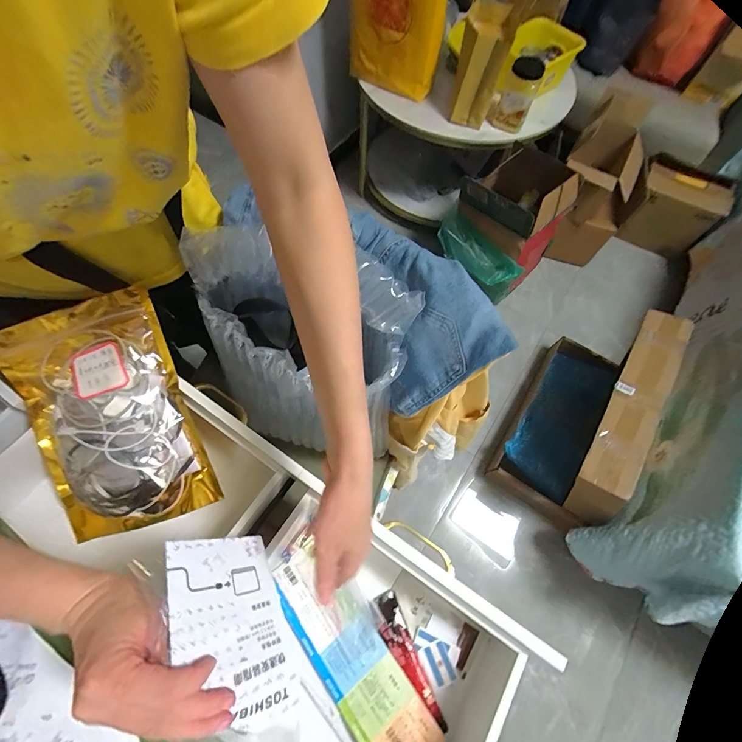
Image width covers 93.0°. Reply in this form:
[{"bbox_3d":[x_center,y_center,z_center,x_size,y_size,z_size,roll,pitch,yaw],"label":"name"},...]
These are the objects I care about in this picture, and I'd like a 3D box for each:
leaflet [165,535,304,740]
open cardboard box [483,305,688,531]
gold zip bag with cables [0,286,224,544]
[{"bbox_3d":[-0.114,0.213,0.292,0.012,0.104,0.149,-38,59,15],"label":"leaflet"},{"bbox_3d":[0.627,0.116,1.028,0.270,0.402,0.584,32,69,11],"label":"open cardboard box"},{"bbox_3d":[-0.327,0.061,0.441,0.190,0.042,0.288,-19,98,-4],"label":"gold zip bag with cables"}]

